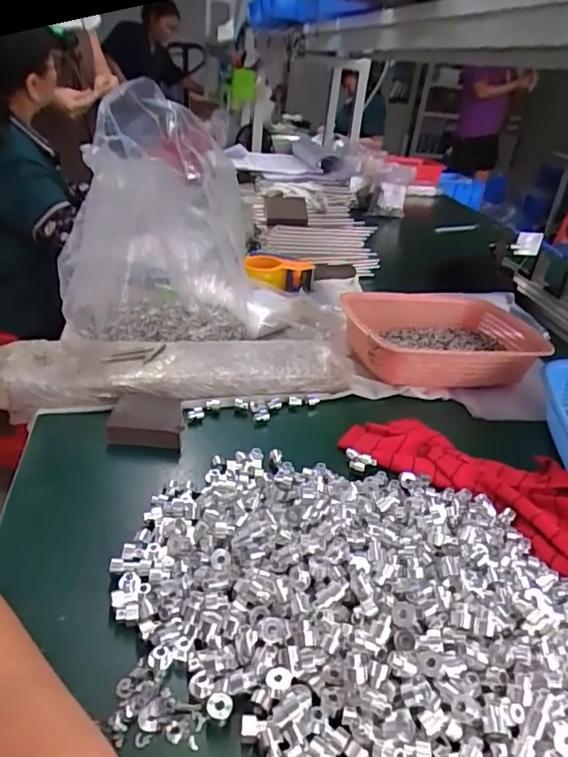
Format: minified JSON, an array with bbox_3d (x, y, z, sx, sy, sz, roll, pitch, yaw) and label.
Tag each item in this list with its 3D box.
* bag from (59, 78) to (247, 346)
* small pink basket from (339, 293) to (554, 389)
[{"bbox_3d":[-0.183,-0.253,0.819,0.298,0.317,0.373,-5,32,-19],"label":"bag"},{"bbox_3d":[0.251,-0.070,0.864,0.335,0.067,0.227,-3,31,-16],"label":"small pink basket"}]

